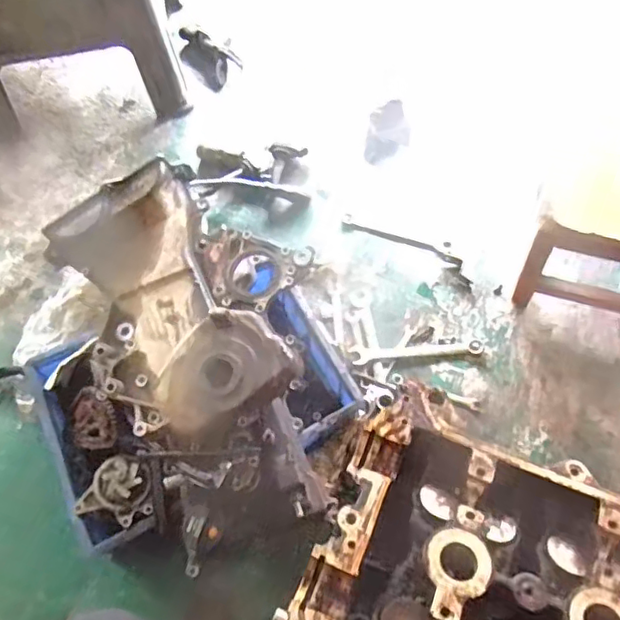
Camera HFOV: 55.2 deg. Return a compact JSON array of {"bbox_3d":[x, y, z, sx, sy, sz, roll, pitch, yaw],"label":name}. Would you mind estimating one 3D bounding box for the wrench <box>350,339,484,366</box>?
[{"bbox_3d":[0.187,0.069,1.024,0.227,0.012,0.040,-4,61,-1],"label":"wrench"}]

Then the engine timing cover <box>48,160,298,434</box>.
[{"bbox_3d":[-0.193,-0.015,0.828,0.236,0.080,0.397,-31,64,-13],"label":"engine timing cover"}]

